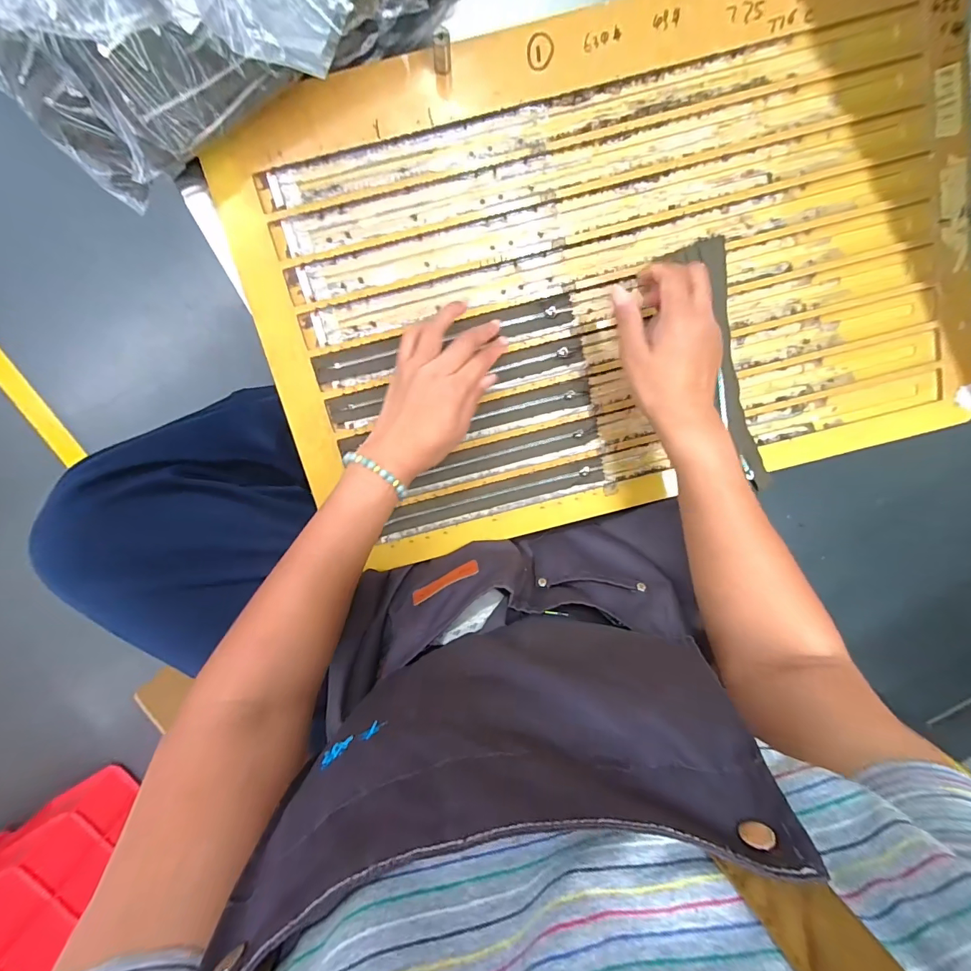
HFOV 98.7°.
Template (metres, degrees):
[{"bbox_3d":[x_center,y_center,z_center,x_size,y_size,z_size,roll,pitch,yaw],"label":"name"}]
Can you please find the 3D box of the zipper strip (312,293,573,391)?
[{"bbox_3d":[-0.040,-0.141,0.408,0.255,0.011,0.028,-14,101,0],"label":"zipper strip"}]

